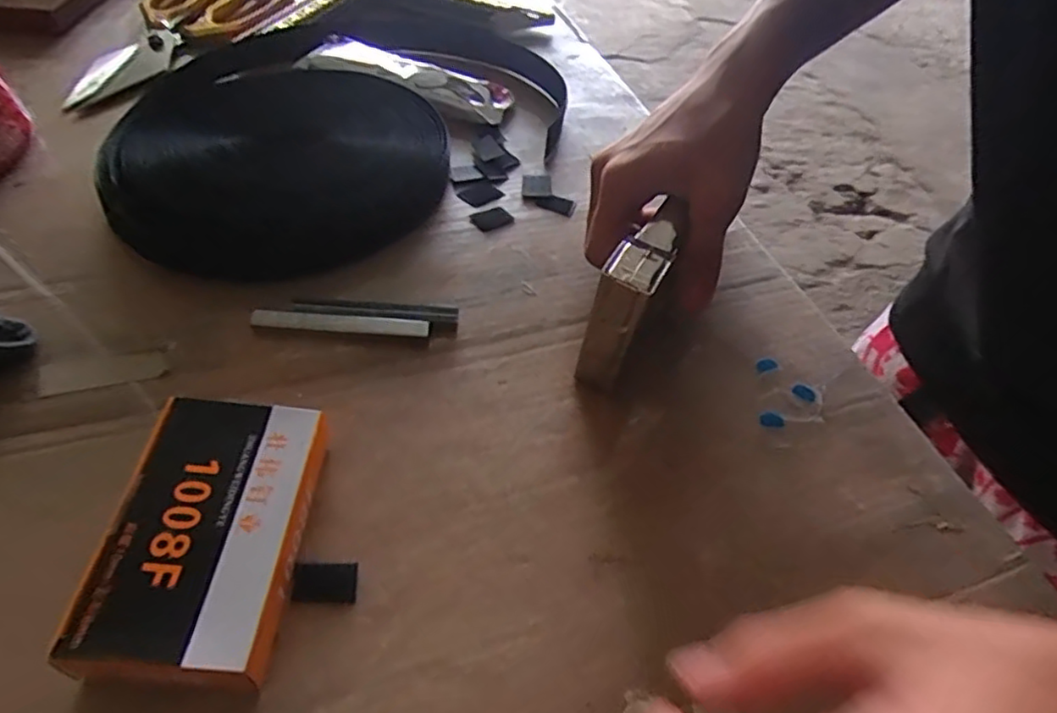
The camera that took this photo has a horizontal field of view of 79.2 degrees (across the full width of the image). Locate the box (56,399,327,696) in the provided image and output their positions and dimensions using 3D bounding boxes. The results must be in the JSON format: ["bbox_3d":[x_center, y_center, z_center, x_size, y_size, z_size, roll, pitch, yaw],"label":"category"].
[{"bbox_3d":[-0.119,0.068,0.246,0.064,0.034,0.106,4,51,-4],"label":"box"}]

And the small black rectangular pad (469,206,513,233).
[{"bbox_3d":[-0.023,-0.087,0.401,0.026,0.004,0.016,-26,58,-25],"label":"small black rectangular pad"}]

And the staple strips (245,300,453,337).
[{"bbox_3d":[-0.089,-0.022,0.337,0.101,0.010,0.020,1,51,-6],"label":"staple strips"}]

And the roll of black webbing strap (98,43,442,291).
[{"bbox_3d":[-0.161,-0.141,0.417,0.191,0.030,0.228,-13,54,-17],"label":"roll of black webbing strap"}]

